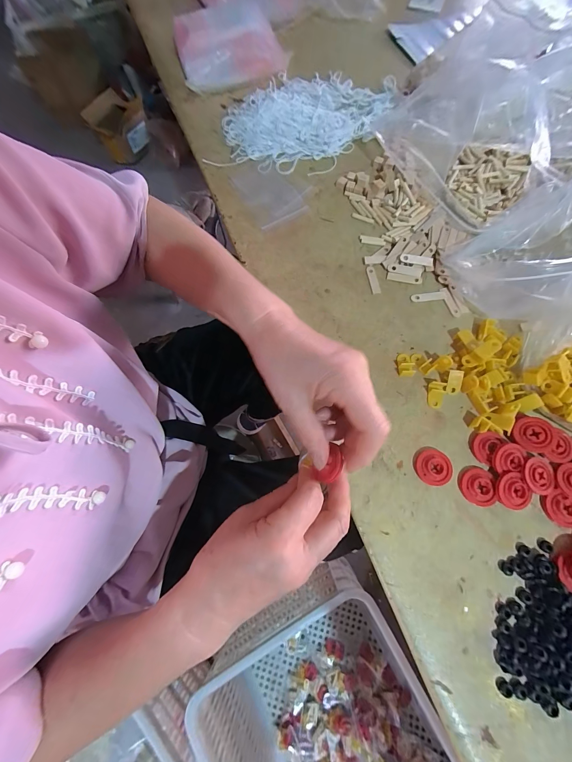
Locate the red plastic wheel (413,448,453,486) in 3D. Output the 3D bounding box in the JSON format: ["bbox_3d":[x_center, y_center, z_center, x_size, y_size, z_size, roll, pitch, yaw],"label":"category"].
[{"bbox_3d":[0.139,0.081,0.274,0.032,0.008,0.032,-1,71,2],"label":"red plastic wheel"}]

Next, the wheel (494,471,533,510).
[{"bbox_3d":[0.206,0.099,0.262,0.030,0.005,0.031,-1,71,2],"label":"wheel"}]

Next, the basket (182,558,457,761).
[{"bbox_3d":[0.114,0.819,0.635,0.412,0.322,0.596,-28,72,-7],"label":"basket"}]

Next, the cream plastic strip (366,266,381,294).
[{"bbox_3d":[0.104,-0.121,0.345,0.010,0.004,0.038,-6,71,0],"label":"cream plastic strip"}]

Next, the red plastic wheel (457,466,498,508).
[{"bbox_3d":[0.177,0.096,0.267,0.031,0.006,0.033,-1,71,2],"label":"red plastic wheel"}]

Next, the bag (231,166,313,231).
[{"bbox_3d":[-0.020,-0.260,0.399,0.079,0.006,0.105,-28,72,-7],"label":"bag"}]

